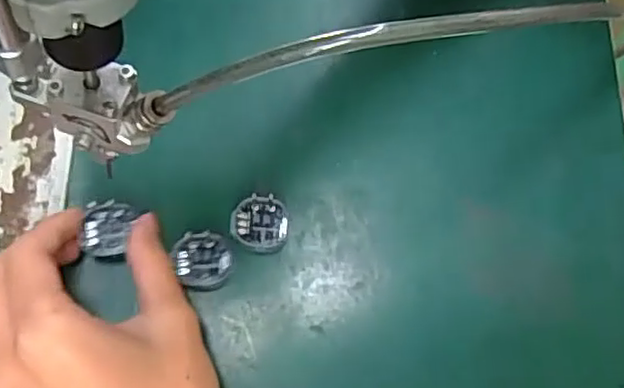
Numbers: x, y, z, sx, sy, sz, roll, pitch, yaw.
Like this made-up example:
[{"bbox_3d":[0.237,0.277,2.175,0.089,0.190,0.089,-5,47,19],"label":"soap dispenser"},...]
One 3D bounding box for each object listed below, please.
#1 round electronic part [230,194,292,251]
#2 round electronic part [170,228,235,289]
[{"bbox_3d":[-0.026,0.014,0.322,0.028,0.010,0.026,1,72,-2],"label":"round electronic part"},{"bbox_3d":[-0.053,0.032,0.315,0.028,0.006,0.026,1,72,-2],"label":"round electronic part"}]

